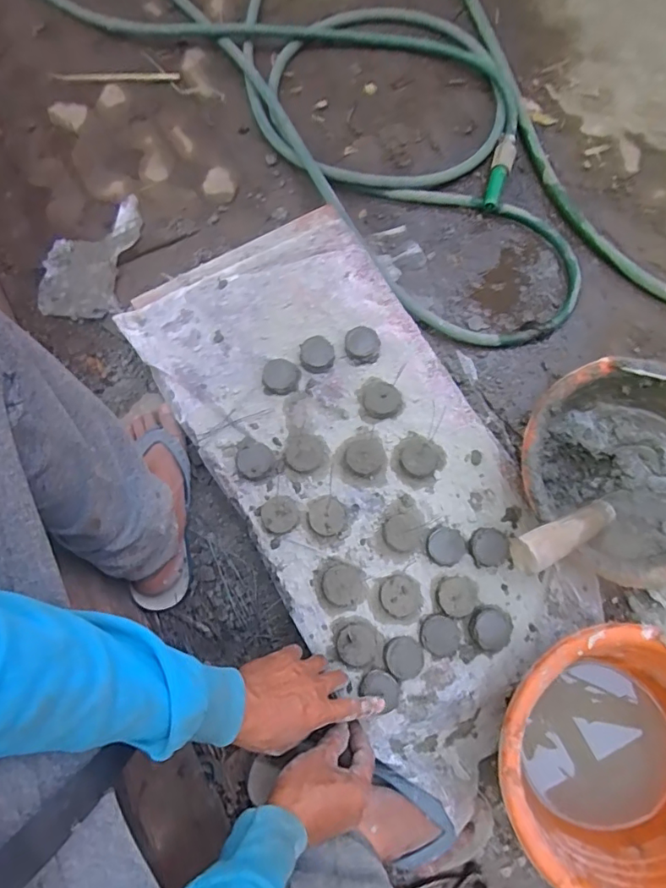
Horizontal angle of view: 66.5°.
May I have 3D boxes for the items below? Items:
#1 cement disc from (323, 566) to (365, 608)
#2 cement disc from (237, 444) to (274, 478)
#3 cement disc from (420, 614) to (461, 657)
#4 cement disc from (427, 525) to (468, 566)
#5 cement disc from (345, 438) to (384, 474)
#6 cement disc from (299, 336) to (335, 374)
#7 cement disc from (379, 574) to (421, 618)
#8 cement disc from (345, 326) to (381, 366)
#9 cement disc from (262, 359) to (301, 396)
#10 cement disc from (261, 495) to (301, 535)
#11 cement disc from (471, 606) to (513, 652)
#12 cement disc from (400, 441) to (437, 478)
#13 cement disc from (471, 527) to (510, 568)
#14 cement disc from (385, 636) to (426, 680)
[{"bbox_3d":[0.012,0.164,0.585,0.044,0.020,0.045,0,78,0],"label":"cement disc"},{"bbox_3d":[-0.093,0.021,0.613,0.042,0.020,0.037,-21,79,-4],"label":"cement disc"},{"bbox_3d":[0.121,0.216,0.572,0.043,0.016,0.045,0,78,0],"label":"cement disc"},{"bbox_3d":[0.132,0.119,0.594,0.045,0.013,0.045,0,78,0],"label":"cement disc"},{"bbox_3d":[0.039,0.014,0.618,0.046,0.024,0.043,0,78,0],"label":"cement disc"},{"bbox_3d":[-0.020,-0.114,0.646,0.042,0.022,0.040,0,78,0],"label":"cement disc"},{"bbox_3d":[0.076,0.174,0.579,0.043,0.019,0.043,0,78,0],"label":"cement disc"},{"bbox_3d":[0.039,-0.129,0.657,0.045,0.019,0.046,0,78,0],"label":"cement disc"},{"bbox_3d":[-0.066,-0.085,0.647,0.046,0.011,0.046,0,78,0],"label":"cement disc"},{"bbox_3d":[-0.062,0.084,0.599,0.043,0.019,0.041,0,78,0],"label":"cement disc"},{"bbox_3d":[0.181,0.210,0.574,0.049,0.024,0.045,0,78,0],"label":"cement disc"},{"bbox_3d":[0.105,0.019,0.618,0.043,0.020,0.041,0,78,0],"label":"cement disc"},{"bbox_3d":[0.182,0.122,0.594,0.039,0.026,0.045,-8,78,-2],"label":"cement disc"},{"bbox_3d":[0.080,0.241,0.569,0.045,0.010,0.046,-15,79,-22],"label":"cement disc"}]

